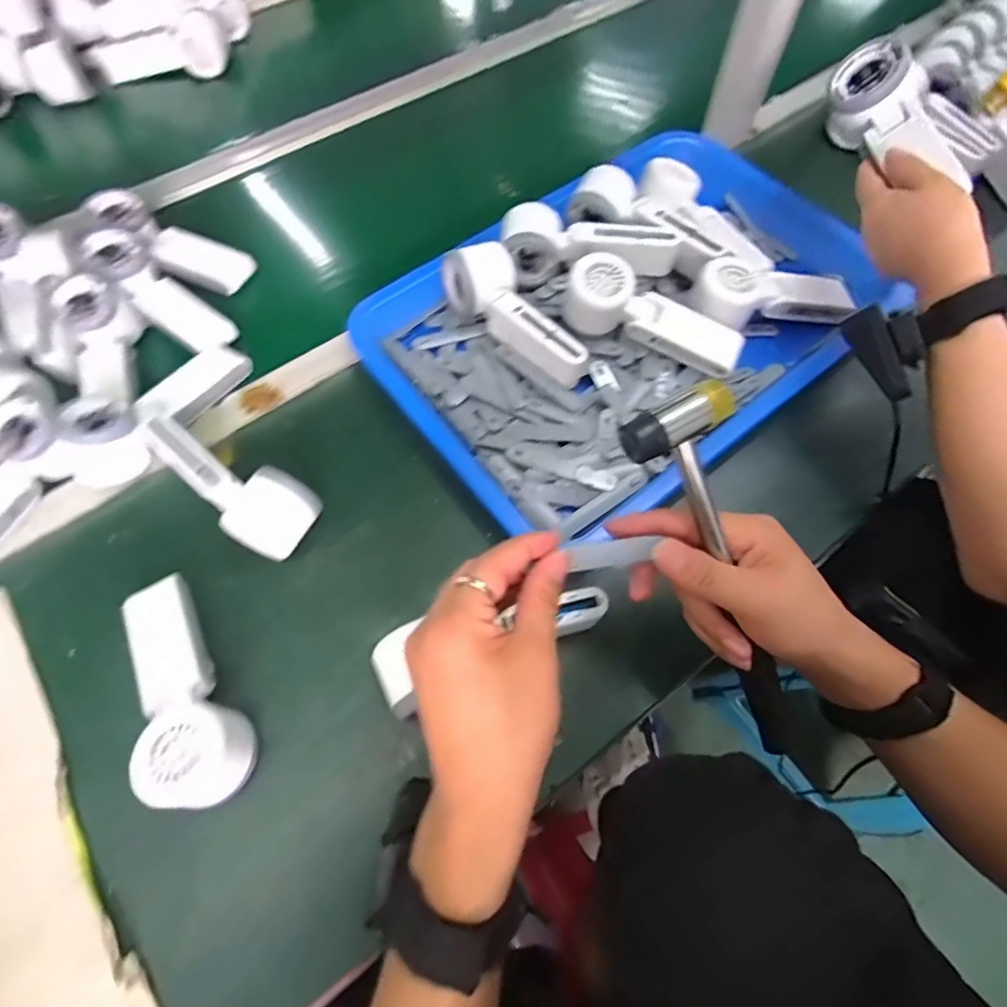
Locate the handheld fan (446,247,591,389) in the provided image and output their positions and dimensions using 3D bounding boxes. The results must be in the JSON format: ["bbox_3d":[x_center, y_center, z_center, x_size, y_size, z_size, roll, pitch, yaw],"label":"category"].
[{"bbox_3d":[0.015,-0.180,0.476,0.054,0.062,0.161,-40,70,-16],"label":"handheld fan"}]

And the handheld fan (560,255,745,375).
[{"bbox_3d":[0.132,-0.163,0.474,0.164,0.054,0.049,24,67,-4],"label":"handheld fan"}]

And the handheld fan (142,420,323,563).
[{"bbox_3d":[-0.235,-0.020,0.429,0.176,0.043,0.063,27,68,14],"label":"handheld fan"}]

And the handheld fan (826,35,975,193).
[{"bbox_3d":[0.315,-0.306,0.418,0.046,0.054,0.164,-13,65,-4],"label":"handheld fan"}]

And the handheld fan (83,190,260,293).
[{"bbox_3d":[-0.353,-0.278,0.561,0.169,0.030,0.059,31,68,0],"label":"handheld fan"}]

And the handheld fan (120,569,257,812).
[{"bbox_3d":[-0.230,0.131,0.376,0.057,0.058,0.167,-29,67,-12],"label":"handheld fan"}]

